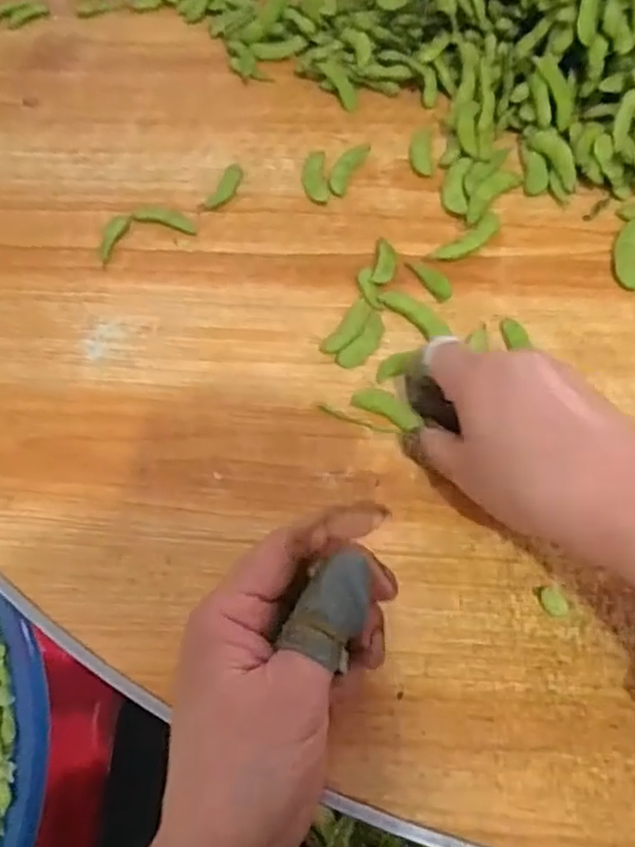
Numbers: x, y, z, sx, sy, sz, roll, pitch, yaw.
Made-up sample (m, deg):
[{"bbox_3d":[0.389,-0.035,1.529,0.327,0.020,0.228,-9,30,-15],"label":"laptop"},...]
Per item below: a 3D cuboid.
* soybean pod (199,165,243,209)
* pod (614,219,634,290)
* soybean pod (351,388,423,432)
[{"bbox_3d":[-0.064,-0.161,0.459,0.013,0.010,0.041,22,65,14],"label":"soybean pod"},{"bbox_3d":[0.195,-0.108,0.421,0.017,0.006,0.057,9,62,8],"label":"pod"},{"bbox_3d":[0.038,-0.008,0.365,0.039,0.008,0.013,28,66,17],"label":"soybean pod"}]

